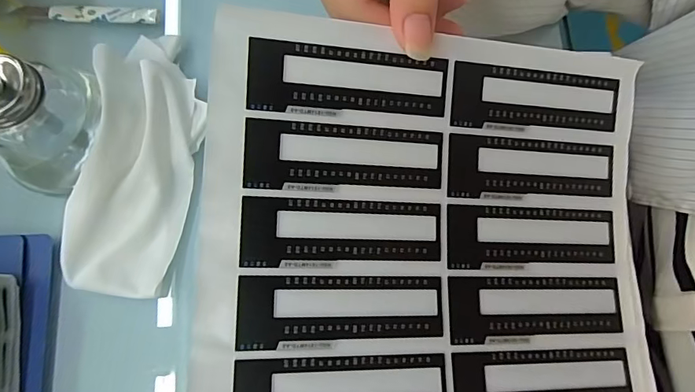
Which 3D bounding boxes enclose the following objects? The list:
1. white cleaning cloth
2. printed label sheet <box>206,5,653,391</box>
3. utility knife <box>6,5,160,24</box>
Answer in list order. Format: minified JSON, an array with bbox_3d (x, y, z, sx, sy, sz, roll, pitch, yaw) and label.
[{"bbox_3d":[-0.132,-0.026,0.285,0.063,0.031,0.168,8,78,1],"label":"white cleaning cloth"},{"bbox_3d":[0.043,0.059,0.184,0.190,0.057,0.256,0,75,0],"label":"printed label sheet"},{"bbox_3d":[-0.187,-0.130,0.322,0.103,0.005,0.011,2,78,0],"label":"utility knife"}]

